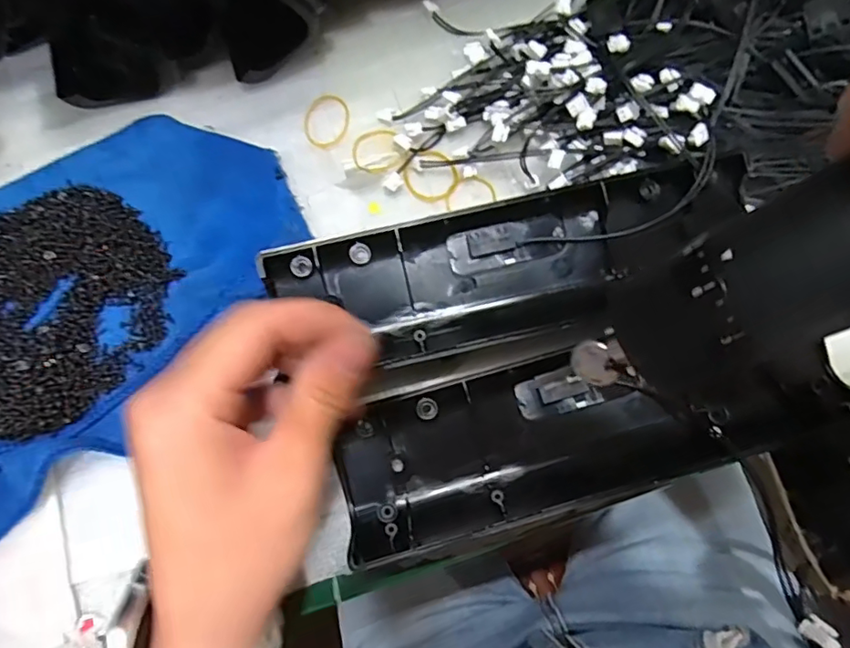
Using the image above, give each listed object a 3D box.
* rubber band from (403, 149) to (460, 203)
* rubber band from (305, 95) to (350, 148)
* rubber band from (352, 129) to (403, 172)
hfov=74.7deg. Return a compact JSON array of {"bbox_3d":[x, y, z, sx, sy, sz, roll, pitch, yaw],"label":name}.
[{"bbox_3d":[0.004,-0.082,0.313,0.028,0.006,0.030,-1,85,7],"label":"rubber band"},{"bbox_3d":[-0.056,-0.117,0.318,0.025,0.004,0.033,9,76,5],"label":"rubber band"},{"bbox_3d":[-0.027,-0.099,0.317,0.028,0.004,0.026,-1,75,1],"label":"rubber band"}]

